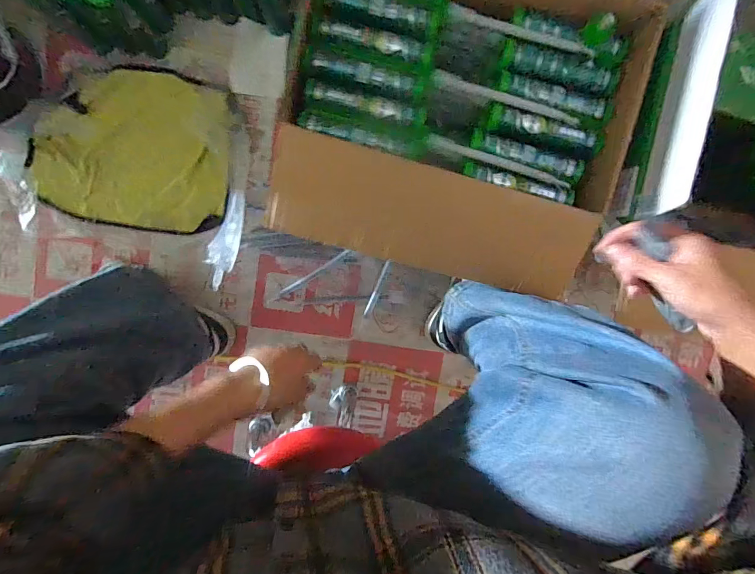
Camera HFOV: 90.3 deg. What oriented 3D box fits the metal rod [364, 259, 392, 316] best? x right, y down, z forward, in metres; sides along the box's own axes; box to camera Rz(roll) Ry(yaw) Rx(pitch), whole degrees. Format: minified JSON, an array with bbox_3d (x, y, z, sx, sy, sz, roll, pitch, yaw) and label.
[{"bbox_3d":[0.000,0.001,0.727,0.011,0.016,0.117,22,95,-6],"label":"metal rod"}]

